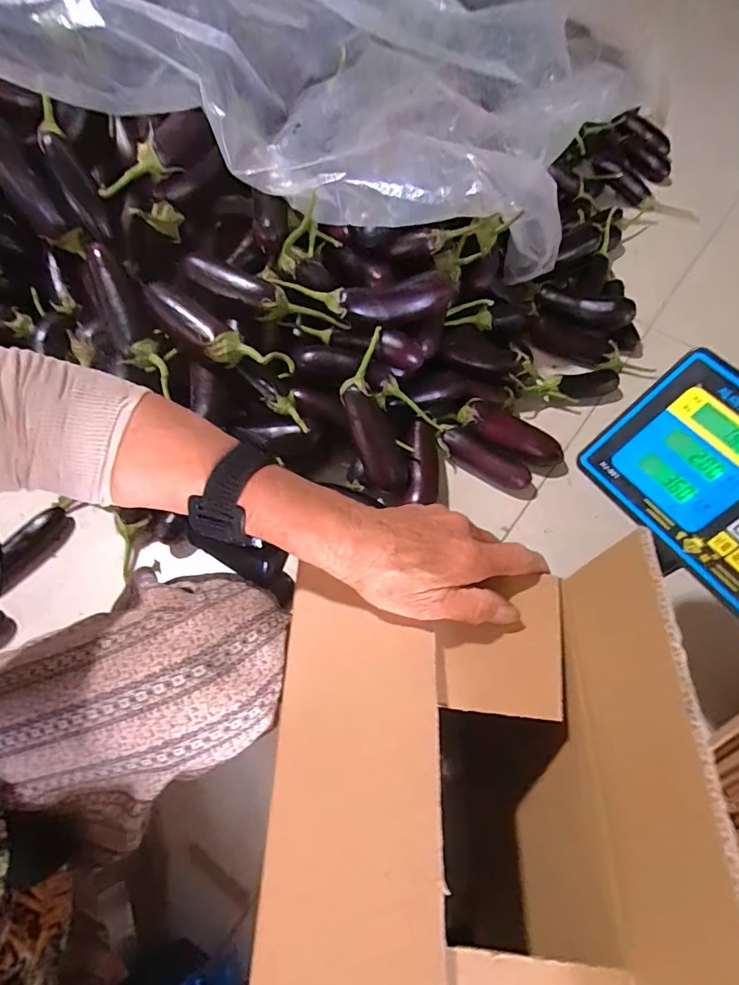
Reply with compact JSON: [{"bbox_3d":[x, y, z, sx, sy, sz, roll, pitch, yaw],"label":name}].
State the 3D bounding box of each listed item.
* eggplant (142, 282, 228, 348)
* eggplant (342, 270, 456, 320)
[{"bbox_3d":[-0.264,-0.256,0.688,0.138,0.050,0.062,40,68,16],"label":"eggplant"},{"bbox_3d":[0.042,-0.296,0.717,0.173,0.051,0.053,-10,64,-8],"label":"eggplant"}]

